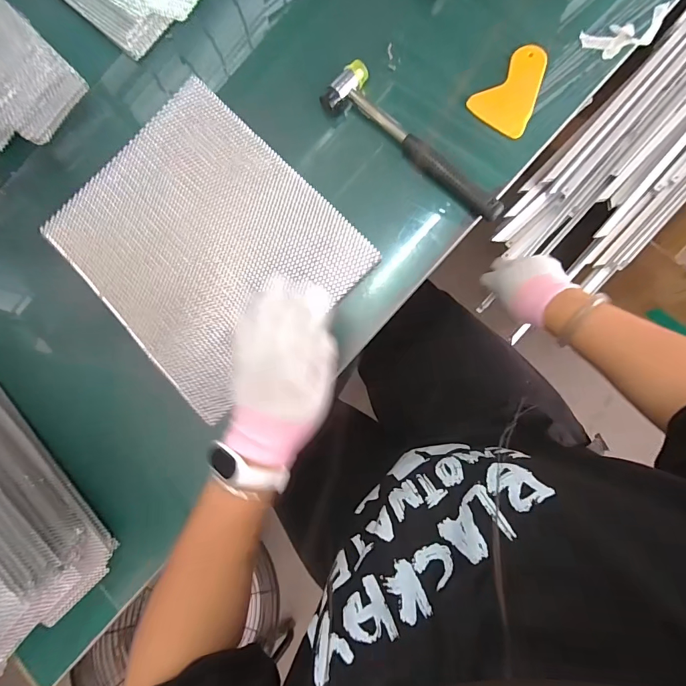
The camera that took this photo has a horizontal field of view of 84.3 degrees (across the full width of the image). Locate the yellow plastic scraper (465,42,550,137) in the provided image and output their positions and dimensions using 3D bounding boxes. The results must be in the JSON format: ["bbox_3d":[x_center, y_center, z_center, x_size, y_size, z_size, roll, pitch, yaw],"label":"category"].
[{"bbox_3d":[0.197,-0.284,0.425,0.068,0.006,0.097,41,91,9],"label":"yellow plastic scraper"}]

